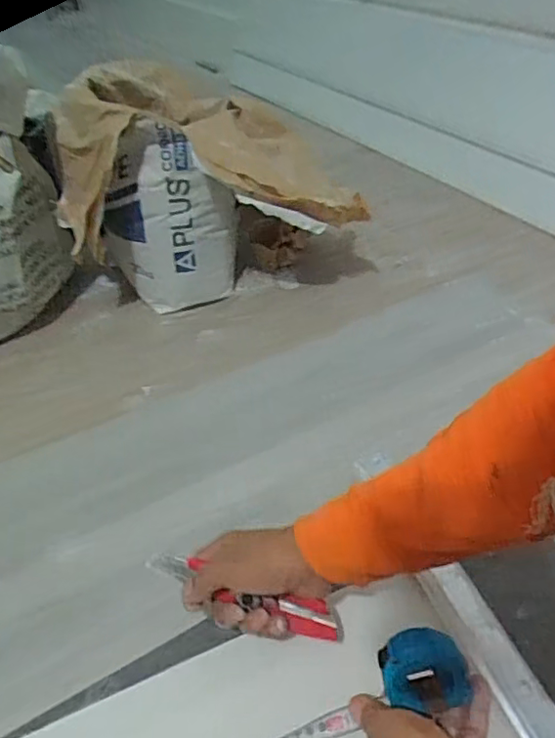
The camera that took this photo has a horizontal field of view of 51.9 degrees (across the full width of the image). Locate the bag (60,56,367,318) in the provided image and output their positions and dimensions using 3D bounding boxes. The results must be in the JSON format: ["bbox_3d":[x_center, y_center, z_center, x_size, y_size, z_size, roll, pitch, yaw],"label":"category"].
[{"bbox_3d":[-0.102,-0.284,0.896,0.424,0.296,0.285,-4,40,-2],"label":"bag"}]

